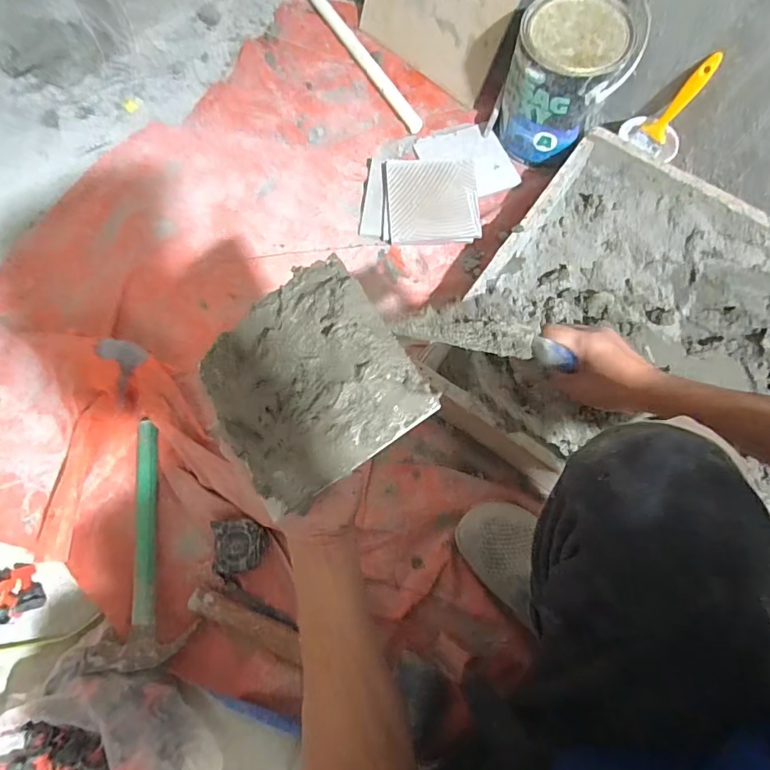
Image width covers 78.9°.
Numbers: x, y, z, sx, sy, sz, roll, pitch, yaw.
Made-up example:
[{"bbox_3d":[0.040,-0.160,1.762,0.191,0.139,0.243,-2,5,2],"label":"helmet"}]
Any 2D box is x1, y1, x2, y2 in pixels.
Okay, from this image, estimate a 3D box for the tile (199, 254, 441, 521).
[{"bbox_3d":[-0.060,-0.003,0.338,0.144,0.021,0.144,-38,74,10],"label":"tile"}]

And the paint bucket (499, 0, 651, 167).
[{"bbox_3d":[0.285,-0.487,0.750,0.166,0.176,0.174,32,74,9],"label":"paint bucket"}]

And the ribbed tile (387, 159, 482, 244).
[{"bbox_3d":[0.079,-0.307,0.772,0.145,0.009,0.152,-4,75,5],"label":"ribbed tile"}]

